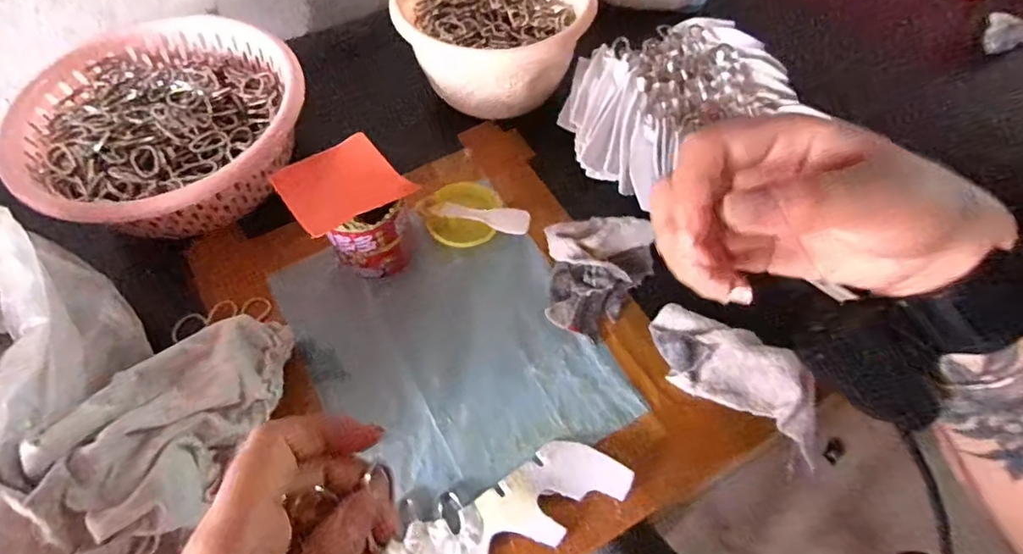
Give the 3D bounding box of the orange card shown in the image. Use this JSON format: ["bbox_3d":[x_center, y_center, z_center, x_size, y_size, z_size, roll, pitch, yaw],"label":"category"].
[{"bbox_3d":[-0.128,-0.071,0.415,0.081,0.004,0.073,-34,68,-21],"label":"orange card"}]

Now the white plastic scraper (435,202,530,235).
[{"bbox_3d":[-0.024,-0.052,0.476,0.079,0.010,0.025,7,58,5],"label":"white plastic scraper"}]

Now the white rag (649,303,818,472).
[{"bbox_3d":[0.163,0.069,0.403,0.133,0.027,0.057,30,63,17],"label":"white rag"}]

